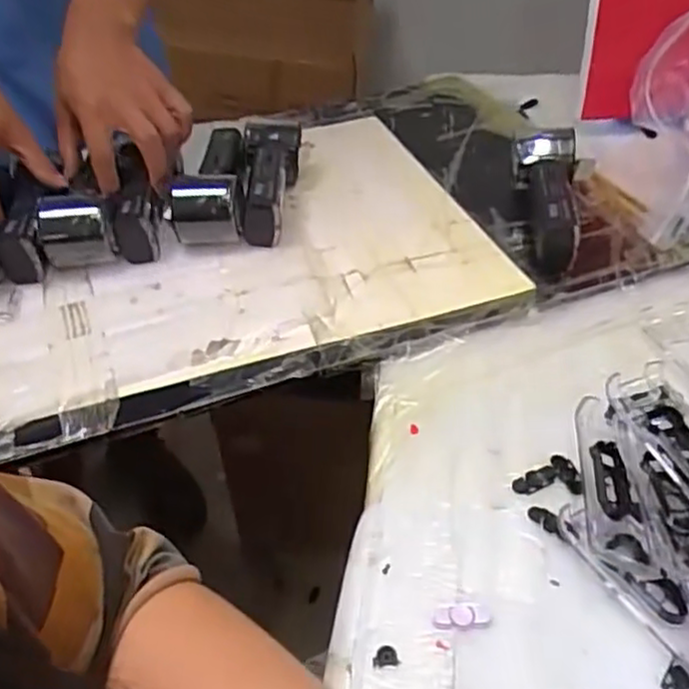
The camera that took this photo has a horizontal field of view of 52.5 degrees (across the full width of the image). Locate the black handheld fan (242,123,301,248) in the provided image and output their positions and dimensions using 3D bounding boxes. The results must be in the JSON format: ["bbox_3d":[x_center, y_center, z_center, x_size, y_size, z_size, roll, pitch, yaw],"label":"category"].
[{"bbox_3d":[-0.065,-0.144,0.617,0.049,0.050,0.135,-2,42,-1],"label":"black handheld fan"}]

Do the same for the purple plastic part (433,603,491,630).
[{"bbox_3d":[0.061,0.140,0.360,0.030,0.005,0.013,-2,42,-1],"label":"purple plastic part"}]

